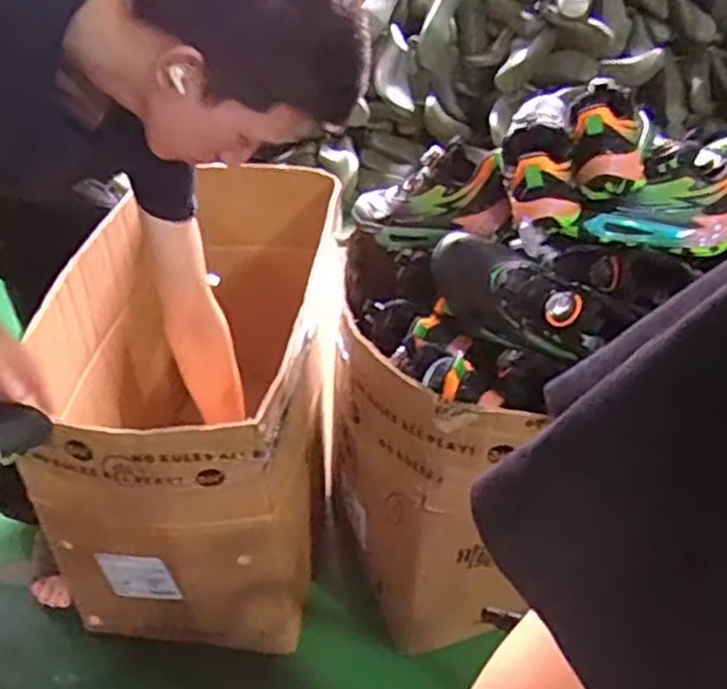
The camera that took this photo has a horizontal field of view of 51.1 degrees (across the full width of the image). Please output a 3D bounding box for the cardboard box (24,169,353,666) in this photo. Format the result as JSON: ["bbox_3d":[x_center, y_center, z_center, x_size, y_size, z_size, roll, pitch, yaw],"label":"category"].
[{"bbox_3d":[-0.262,0.068,1.262,0.373,0.454,0.674,-1,40,-3],"label":"cardboard box"}]

